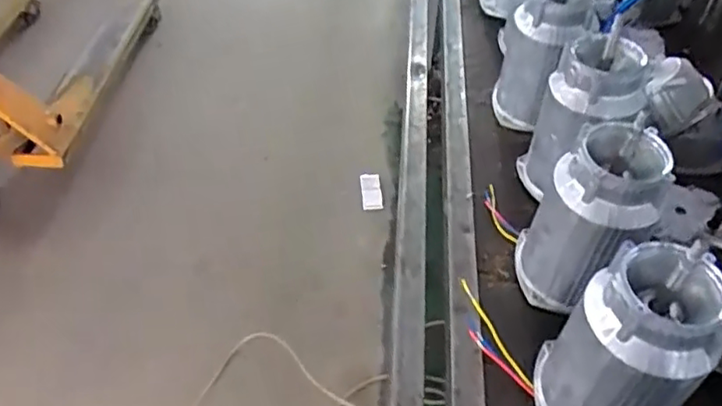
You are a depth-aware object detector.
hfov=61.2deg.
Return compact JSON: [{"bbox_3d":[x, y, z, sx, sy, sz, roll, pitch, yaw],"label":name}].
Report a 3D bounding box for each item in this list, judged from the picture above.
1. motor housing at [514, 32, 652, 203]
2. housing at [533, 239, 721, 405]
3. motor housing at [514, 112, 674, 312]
[{"bbox_3d":[0.295,-0.105,0.817,0.097,0.226,0.097,-22,52,-20],"label":"motor housing"},{"bbox_3d":[0.247,0.141,0.573,0.104,0.224,0.100,1,48,-1],"label":"housing"},{"bbox_3d":[0.253,0.021,0.690,0.124,0.219,0.105,23,51,18],"label":"motor housing"}]

